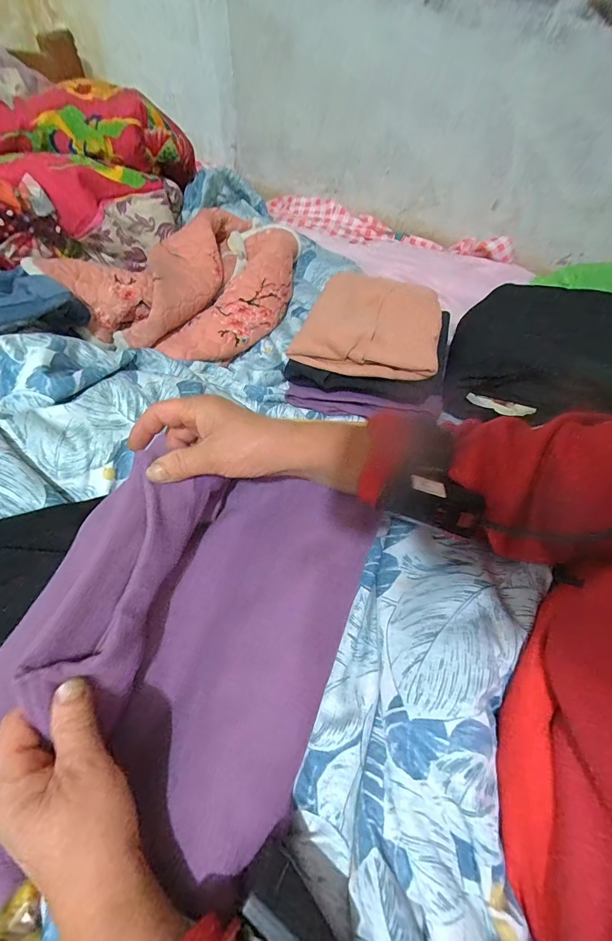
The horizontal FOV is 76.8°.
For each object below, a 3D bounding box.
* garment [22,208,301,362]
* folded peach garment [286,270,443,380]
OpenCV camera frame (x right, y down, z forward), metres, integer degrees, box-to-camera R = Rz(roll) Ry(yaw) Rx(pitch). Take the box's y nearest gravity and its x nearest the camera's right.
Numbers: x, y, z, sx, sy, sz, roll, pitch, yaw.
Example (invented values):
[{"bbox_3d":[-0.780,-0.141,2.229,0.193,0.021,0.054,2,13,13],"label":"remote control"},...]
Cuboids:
[{"bbox_3d":[-0.216,-0.372,0.732,0.359,0.103,0.417,22,54,11],"label":"garment"},{"bbox_3d":[0.114,-0.248,0.627,0.208,0.046,0.250,16,53,7],"label":"folded peach garment"}]

